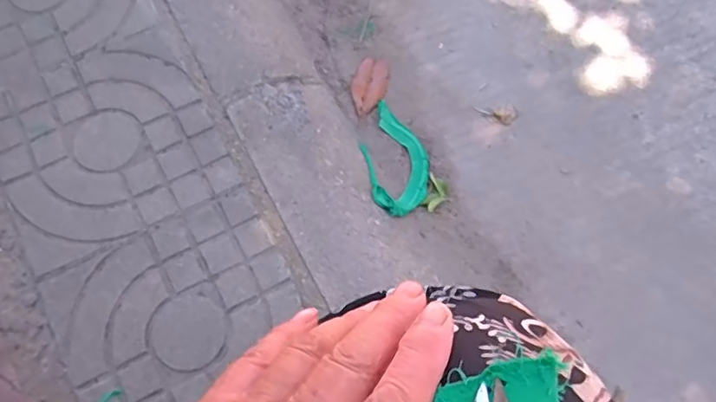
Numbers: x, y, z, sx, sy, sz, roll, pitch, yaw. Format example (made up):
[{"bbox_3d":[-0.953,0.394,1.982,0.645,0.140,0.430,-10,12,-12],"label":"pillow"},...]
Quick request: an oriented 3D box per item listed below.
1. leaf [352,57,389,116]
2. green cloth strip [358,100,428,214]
[{"bbox_3d":[0.021,-0.193,0.905,0.053,0.015,0.113,16,62,4],"label":"leaf"},{"bbox_3d":[0.058,-0.064,0.848,0.103,0.023,0.196,6,60,-25],"label":"green cloth strip"}]

